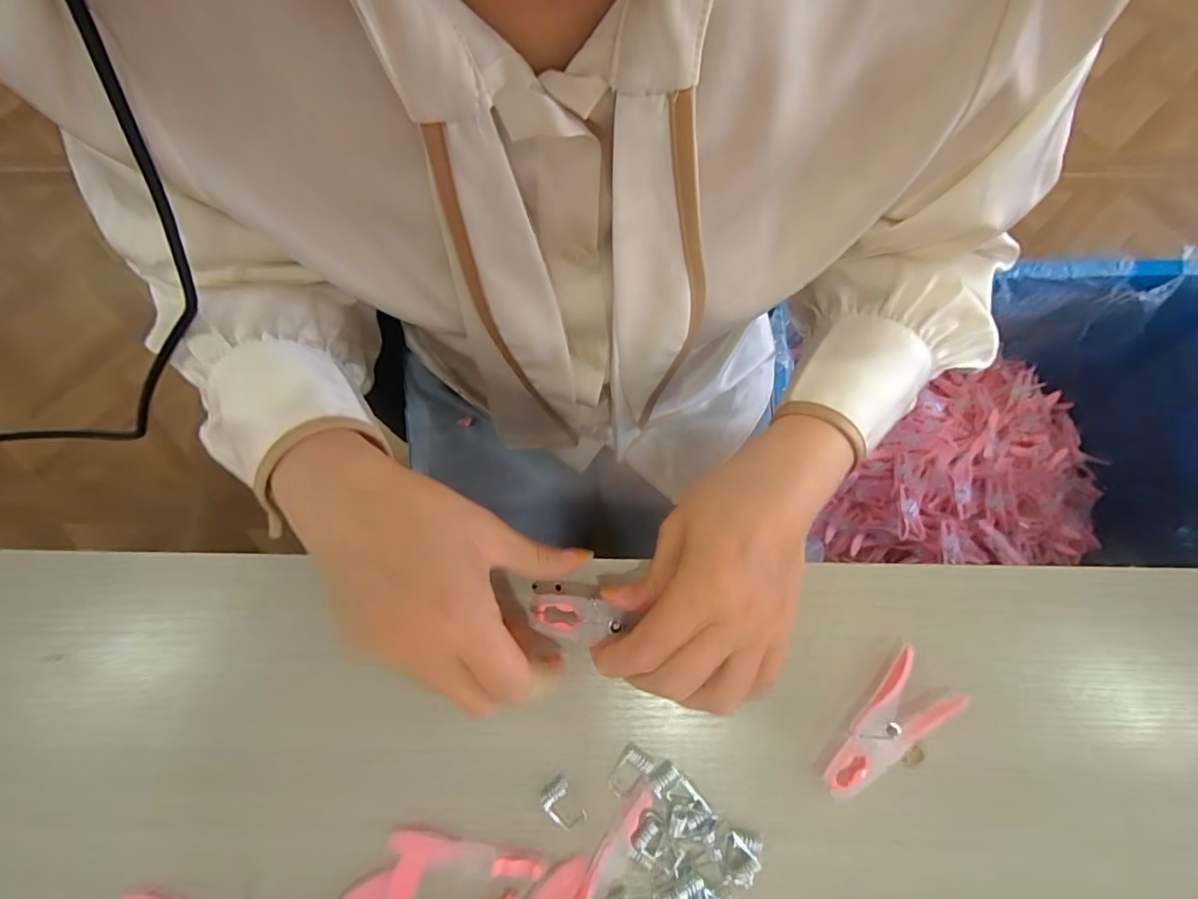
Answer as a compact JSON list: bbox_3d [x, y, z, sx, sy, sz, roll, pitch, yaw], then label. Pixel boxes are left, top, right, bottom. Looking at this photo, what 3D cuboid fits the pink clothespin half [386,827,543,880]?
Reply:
[{"bbox_3d":[-0.068,0.202,0.248,0.077,0.008,0.013,9,78,4],"label":"pink clothespin half"}]

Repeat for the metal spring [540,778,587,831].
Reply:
[{"bbox_3d":[-0.019,0.180,0.253,0.016,0.009,0.022,-34,79,-5],"label":"metal spring"}]

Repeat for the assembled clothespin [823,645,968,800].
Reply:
[{"bbox_3d":[0.141,0.139,0.252,0.076,0.014,0.034,-40,80,-6],"label":"assembled clothespin"}]

